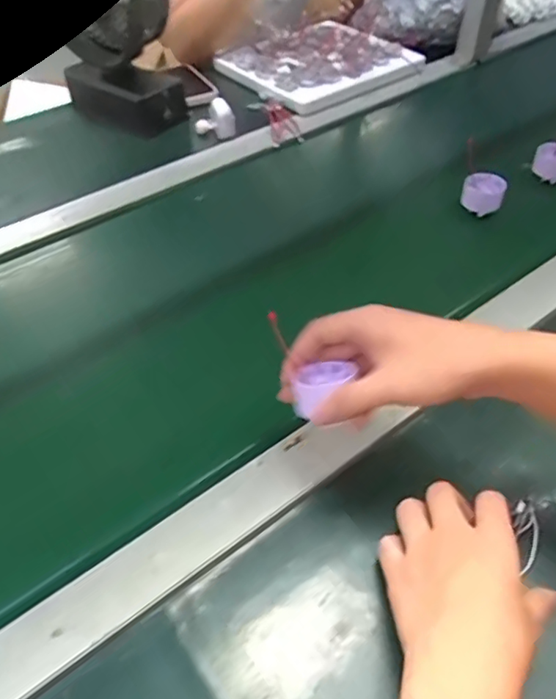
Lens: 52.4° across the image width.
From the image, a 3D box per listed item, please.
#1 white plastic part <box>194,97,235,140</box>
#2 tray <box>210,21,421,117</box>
[{"bbox_3d":[-0.088,-0.332,0.809,0.061,0.054,0.017,27,32,22],"label":"white plastic part"},{"bbox_3d":[0.071,-0.484,0.945,0.270,0.038,0.246,-27,53,-22],"label":"tray"}]

